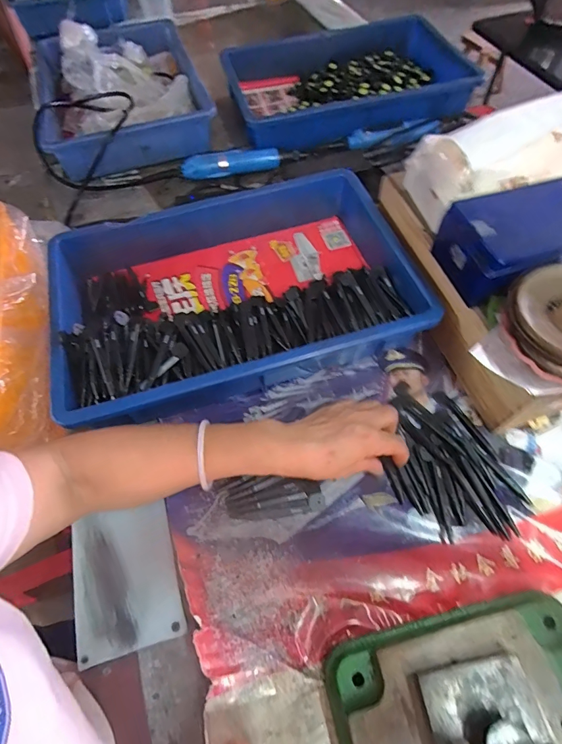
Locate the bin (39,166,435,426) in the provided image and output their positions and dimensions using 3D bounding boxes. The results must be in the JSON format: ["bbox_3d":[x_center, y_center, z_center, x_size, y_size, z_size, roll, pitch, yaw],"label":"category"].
[{"bbox_3d":[-0.048,-0.105,0.519,0.461,0.080,0.284,-16,61,-7],"label":"bin"}]

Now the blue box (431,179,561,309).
[{"bbox_3d":[0.246,-0.135,0.408,0.139,0.062,0.093,-14,60,-6],"label":"blue box"}]

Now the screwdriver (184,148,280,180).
[{"bbox_3d":[-0.087,-0.363,0.686,0.165,0.030,0.042,-11,59,-4],"label":"screwdriver"}]

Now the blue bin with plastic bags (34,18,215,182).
[{"bbox_3d":[-0.320,-0.563,0.781,0.298,0.105,0.444,-18,60,-8],"label":"blue bin with plastic bags"}]

